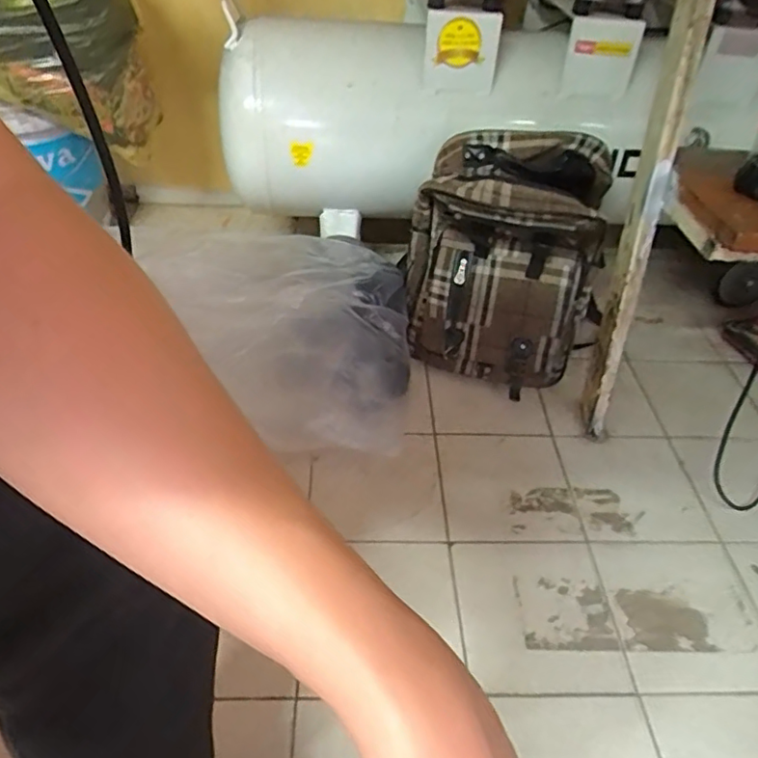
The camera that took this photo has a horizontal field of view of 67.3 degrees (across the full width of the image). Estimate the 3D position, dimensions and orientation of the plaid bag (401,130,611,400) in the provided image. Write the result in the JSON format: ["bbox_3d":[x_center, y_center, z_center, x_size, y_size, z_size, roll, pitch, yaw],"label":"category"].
[{"bbox_3d":[0.193,-0.181,0.945,0.309,0.371,0.203,12,44,8],"label":"plaid bag"}]

